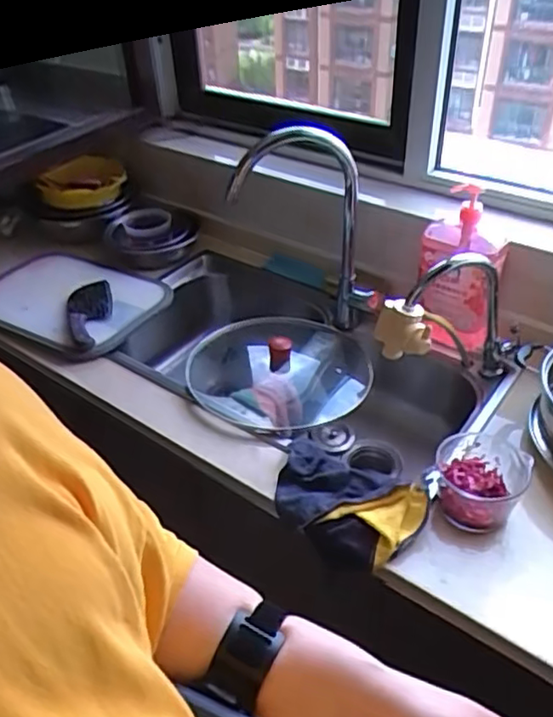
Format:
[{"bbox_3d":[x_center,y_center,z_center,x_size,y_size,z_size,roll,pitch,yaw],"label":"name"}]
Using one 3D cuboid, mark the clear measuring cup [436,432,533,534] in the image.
[{"bbox_3d":[0.271,0.160,0.831,0.109,0.101,0.119,-2,39,2],"label":"clear measuring cup"}]

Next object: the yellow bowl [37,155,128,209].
[{"bbox_3d":[-0.429,-0.405,1.396,0.168,0.057,0.190,-2,39,2],"label":"yellow bowl"}]

